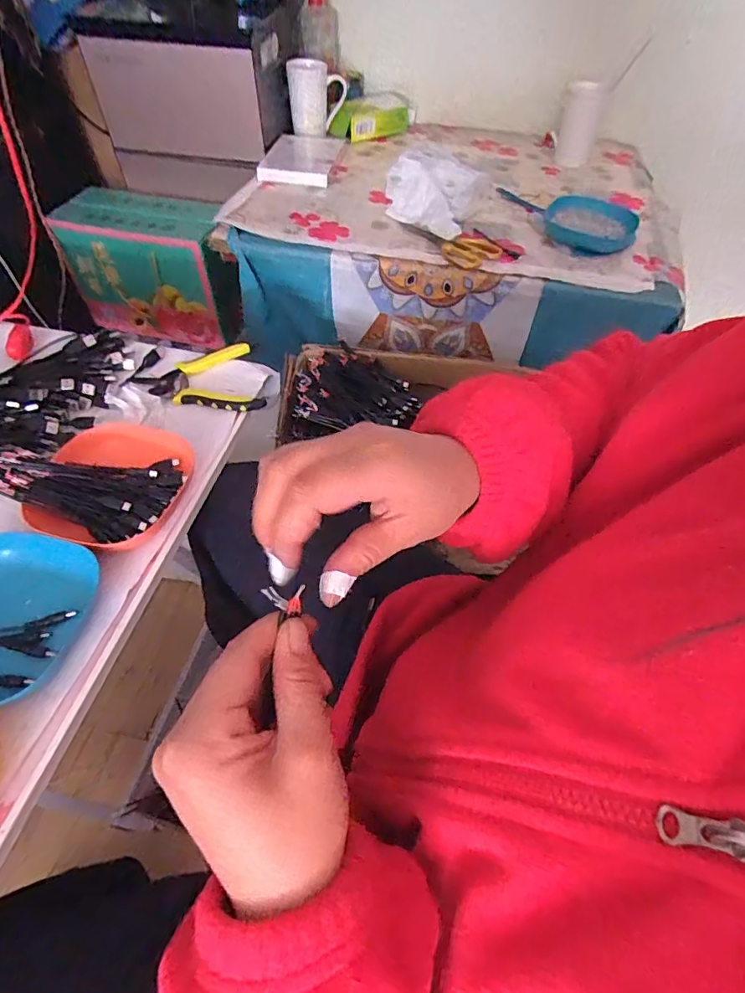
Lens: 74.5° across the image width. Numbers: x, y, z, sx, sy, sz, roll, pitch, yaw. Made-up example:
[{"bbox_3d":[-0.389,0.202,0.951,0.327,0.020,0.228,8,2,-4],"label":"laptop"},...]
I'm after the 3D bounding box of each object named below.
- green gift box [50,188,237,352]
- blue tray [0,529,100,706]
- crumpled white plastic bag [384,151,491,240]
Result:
[{"bbox_3d":[-0.429,-0.471,1.036,0.363,0.234,0.169,17,55,10],"label":"green gift box"},{"bbox_3d":[-0.303,0.096,0.399,0.127,0.030,0.135,13,54,7],"label":"blue tray"},{"bbox_3d":[0.098,-0.487,0.793,0.165,0.073,0.169,8,54,3],"label":"crumpled white plastic bag"}]

